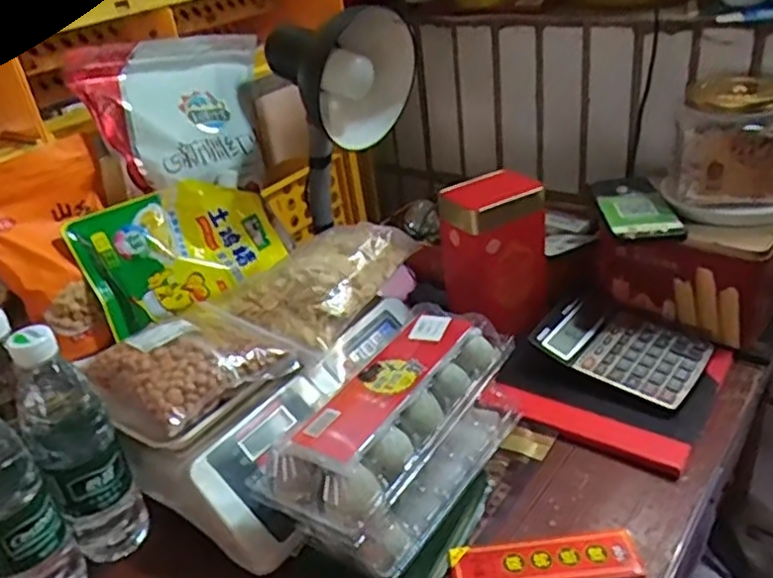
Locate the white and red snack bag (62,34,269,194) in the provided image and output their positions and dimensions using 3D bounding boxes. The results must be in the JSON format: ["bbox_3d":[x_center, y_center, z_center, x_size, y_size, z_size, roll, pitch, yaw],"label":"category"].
[{"bbox_3d":[-0.235,-0.189,0.729,0.202,0.186,0.070,-4,-16,-35],"label":"white and red snack bag"}]

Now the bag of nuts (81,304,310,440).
[{"bbox_3d":[-0.168,0.064,0.592,0.133,0.047,0.145,19,37,39],"label":"bag of nuts"}]

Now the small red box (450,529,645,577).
[{"bbox_3d":[0.114,0.207,0.490,0.132,0.032,0.039,-5,28,3],"label":"small red box"}]

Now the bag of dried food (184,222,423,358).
[{"bbox_3d":[-0.089,-0.005,0.676,0.152,0.052,0.217,10,32,28],"label":"bag of dried food"}]

